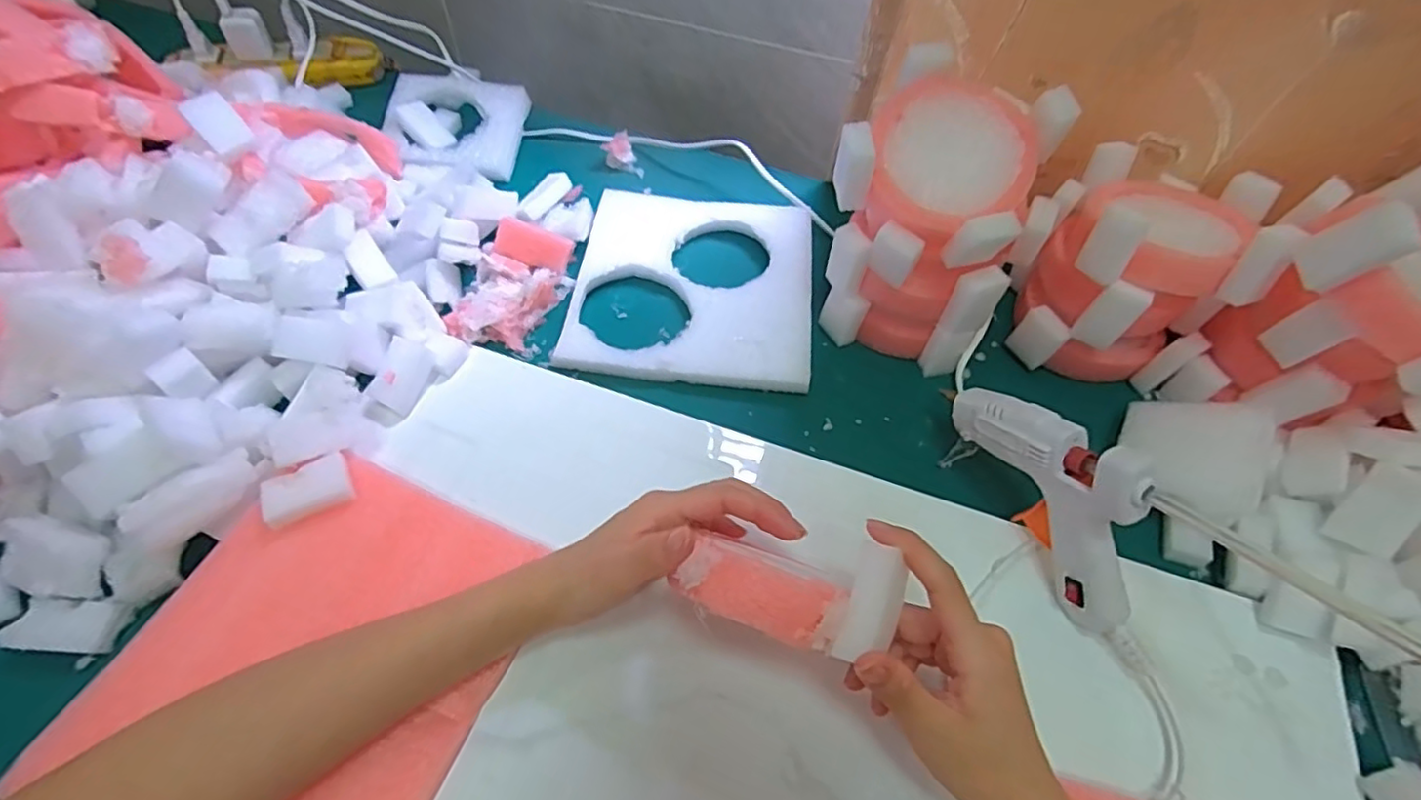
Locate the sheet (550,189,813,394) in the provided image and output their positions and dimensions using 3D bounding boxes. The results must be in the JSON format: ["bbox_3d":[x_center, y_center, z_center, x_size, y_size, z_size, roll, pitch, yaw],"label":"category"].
[{"bbox_3d":[-0.011,-0.094,0.489,0.174,0.015,0.183,6,55,1],"label":"sheet"}]

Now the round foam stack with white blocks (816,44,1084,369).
[{"bbox_3d":[0.142,-0.116,0.426,0.122,0.153,0.109,24,61,10],"label":"round foam stack with white blocks"}]

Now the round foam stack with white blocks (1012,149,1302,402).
[{"bbox_3d":[0.288,-0.093,0.438,0.118,0.122,0.120,19,61,7],"label":"round foam stack with white blocks"}]

